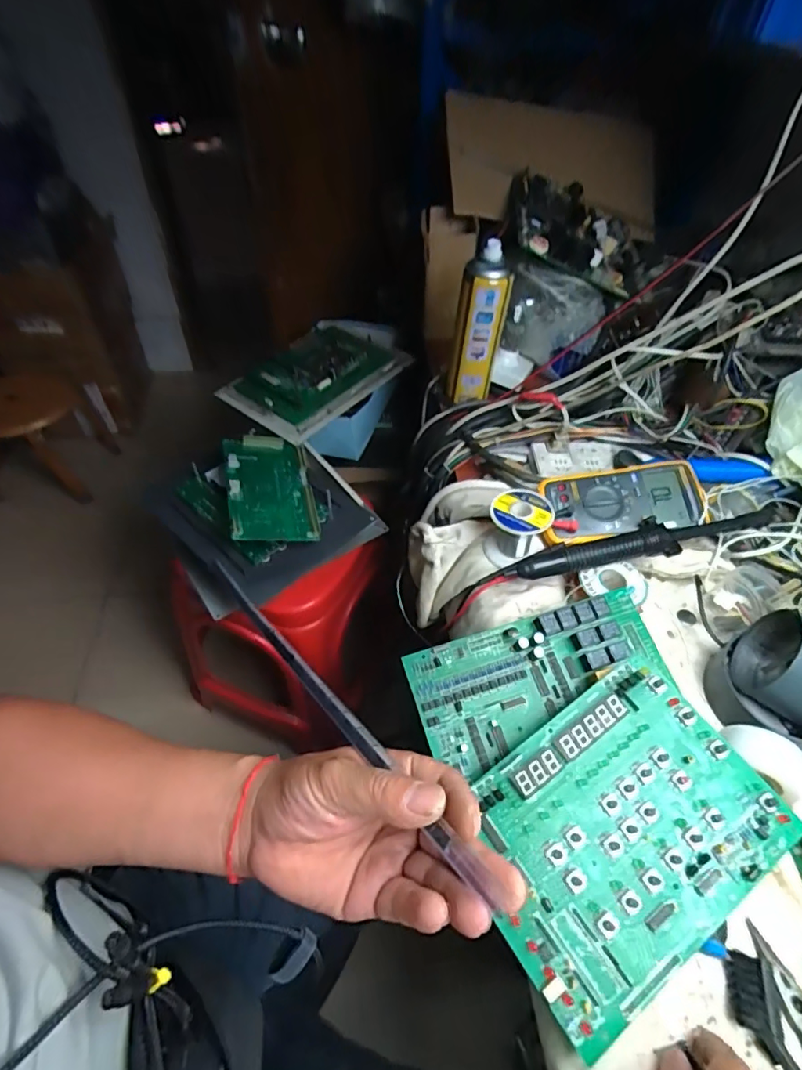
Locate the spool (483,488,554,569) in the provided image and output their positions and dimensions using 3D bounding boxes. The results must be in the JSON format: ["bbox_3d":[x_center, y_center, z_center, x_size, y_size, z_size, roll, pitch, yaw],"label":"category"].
[{"bbox_3d":[0.126,-0.007,0.566,0.061,0.068,0.059,1,50,-2],"label":"spool"}]

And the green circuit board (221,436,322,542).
[{"bbox_3d":[-0.194,-0.072,0.764,0.120,0.020,0.204,-1,56,-24],"label":"green circuit board"}]

